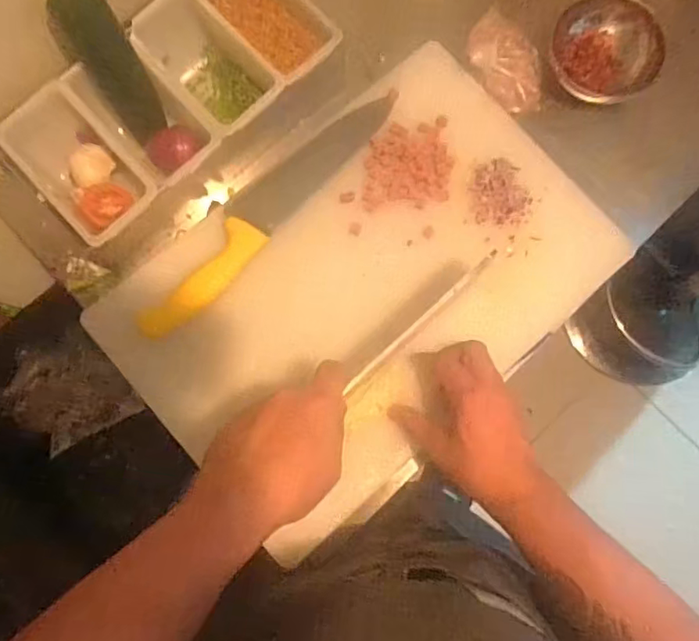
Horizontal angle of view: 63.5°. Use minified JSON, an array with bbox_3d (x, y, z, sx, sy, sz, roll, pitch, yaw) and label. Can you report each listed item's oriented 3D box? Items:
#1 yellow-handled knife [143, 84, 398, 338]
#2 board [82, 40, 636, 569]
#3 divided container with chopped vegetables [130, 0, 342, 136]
[{"bbox_3d":[-0.078,-0.109,0.531,0.057,0.026,0.314,41,83,5],"label":"yellow-handled knife"},{"bbox_3d":[0.024,-0.035,0.526,0.436,0.017,0.289,-41,87,-8],"label":"board"},{"bbox_3d":[-0.099,-0.247,0.520,0.140,0.068,0.132,-42,84,-6],"label":"divided container with chopped vegetables"}]

